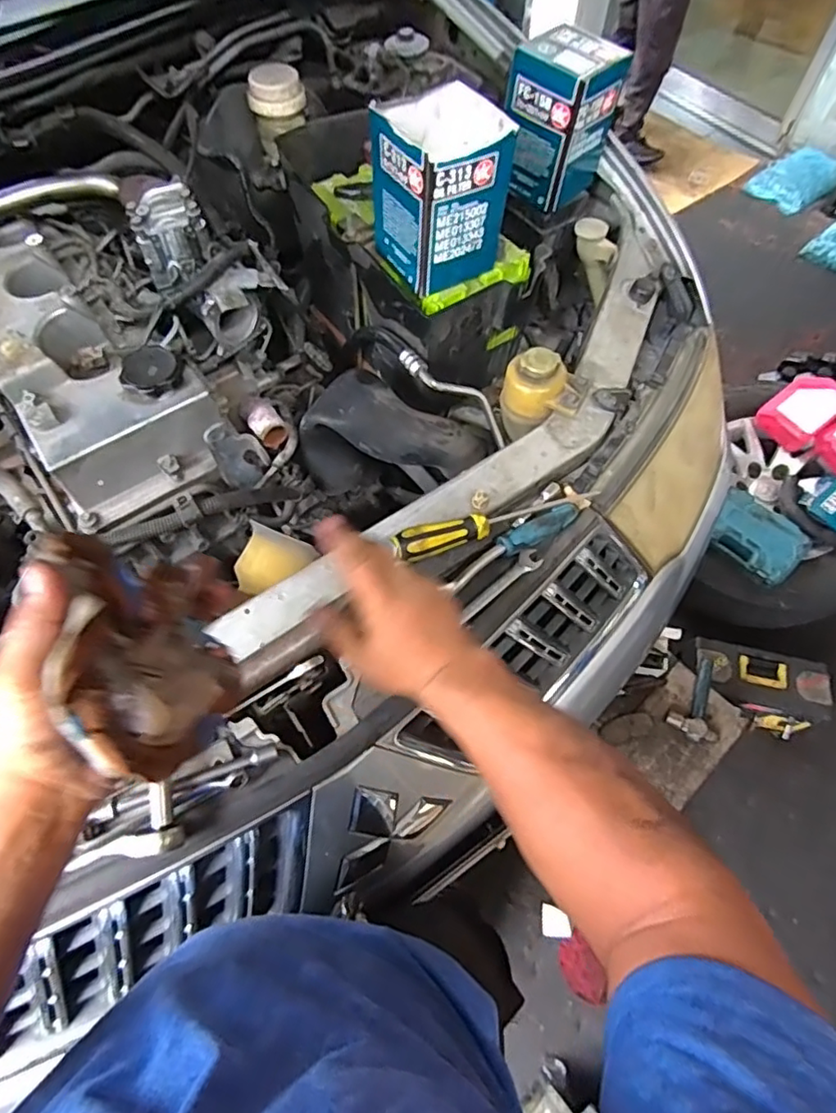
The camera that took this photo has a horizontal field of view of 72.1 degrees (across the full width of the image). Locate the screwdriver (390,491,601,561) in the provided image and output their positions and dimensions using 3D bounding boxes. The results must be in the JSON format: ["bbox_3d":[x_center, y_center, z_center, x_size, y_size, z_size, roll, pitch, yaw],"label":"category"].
[{"bbox_3d":[0.089,-0.042,0.622,0.244,0.025,0.030,-16,64,-22],"label":"screwdriver"}]

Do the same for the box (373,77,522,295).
[{"bbox_3d":[0.022,-0.416,0.660,0.122,0.153,0.117,-28,67,-14],"label":"box"}]

